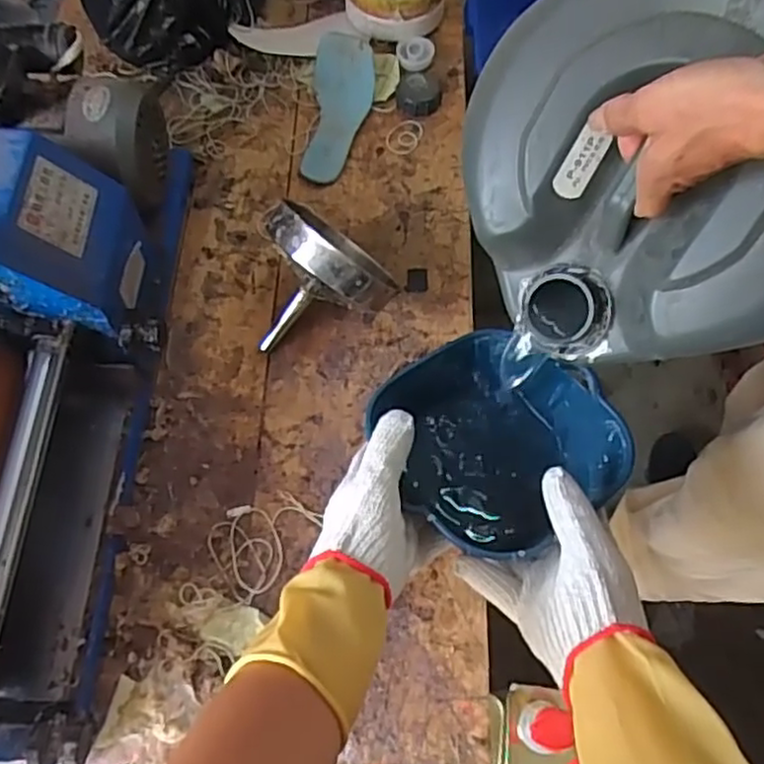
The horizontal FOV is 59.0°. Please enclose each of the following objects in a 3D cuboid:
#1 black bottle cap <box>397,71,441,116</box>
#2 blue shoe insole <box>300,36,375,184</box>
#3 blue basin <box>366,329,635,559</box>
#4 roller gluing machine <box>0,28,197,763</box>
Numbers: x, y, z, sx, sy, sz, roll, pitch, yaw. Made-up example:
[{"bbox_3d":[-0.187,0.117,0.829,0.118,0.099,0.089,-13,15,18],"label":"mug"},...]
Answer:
[{"bbox_3d":[0.051,-0.395,0.918,0.058,0.031,0.059,0,64,-1],"label":"black bottle cap"},{"bbox_3d":[-0.055,-0.365,0.895,0.079,0.047,0.216,4,64,1],"label":"blue shoe insole"},{"bbox_3d":[0.099,0.046,0.575,0.172,0.087,0.178,0,64,-1],"label":"blue basin"},{"bbox_3d":[-0.346,-0.022,0.607,0.269,0.261,0.641,-5,64,-4],"label":"roller gluing machine"}]

